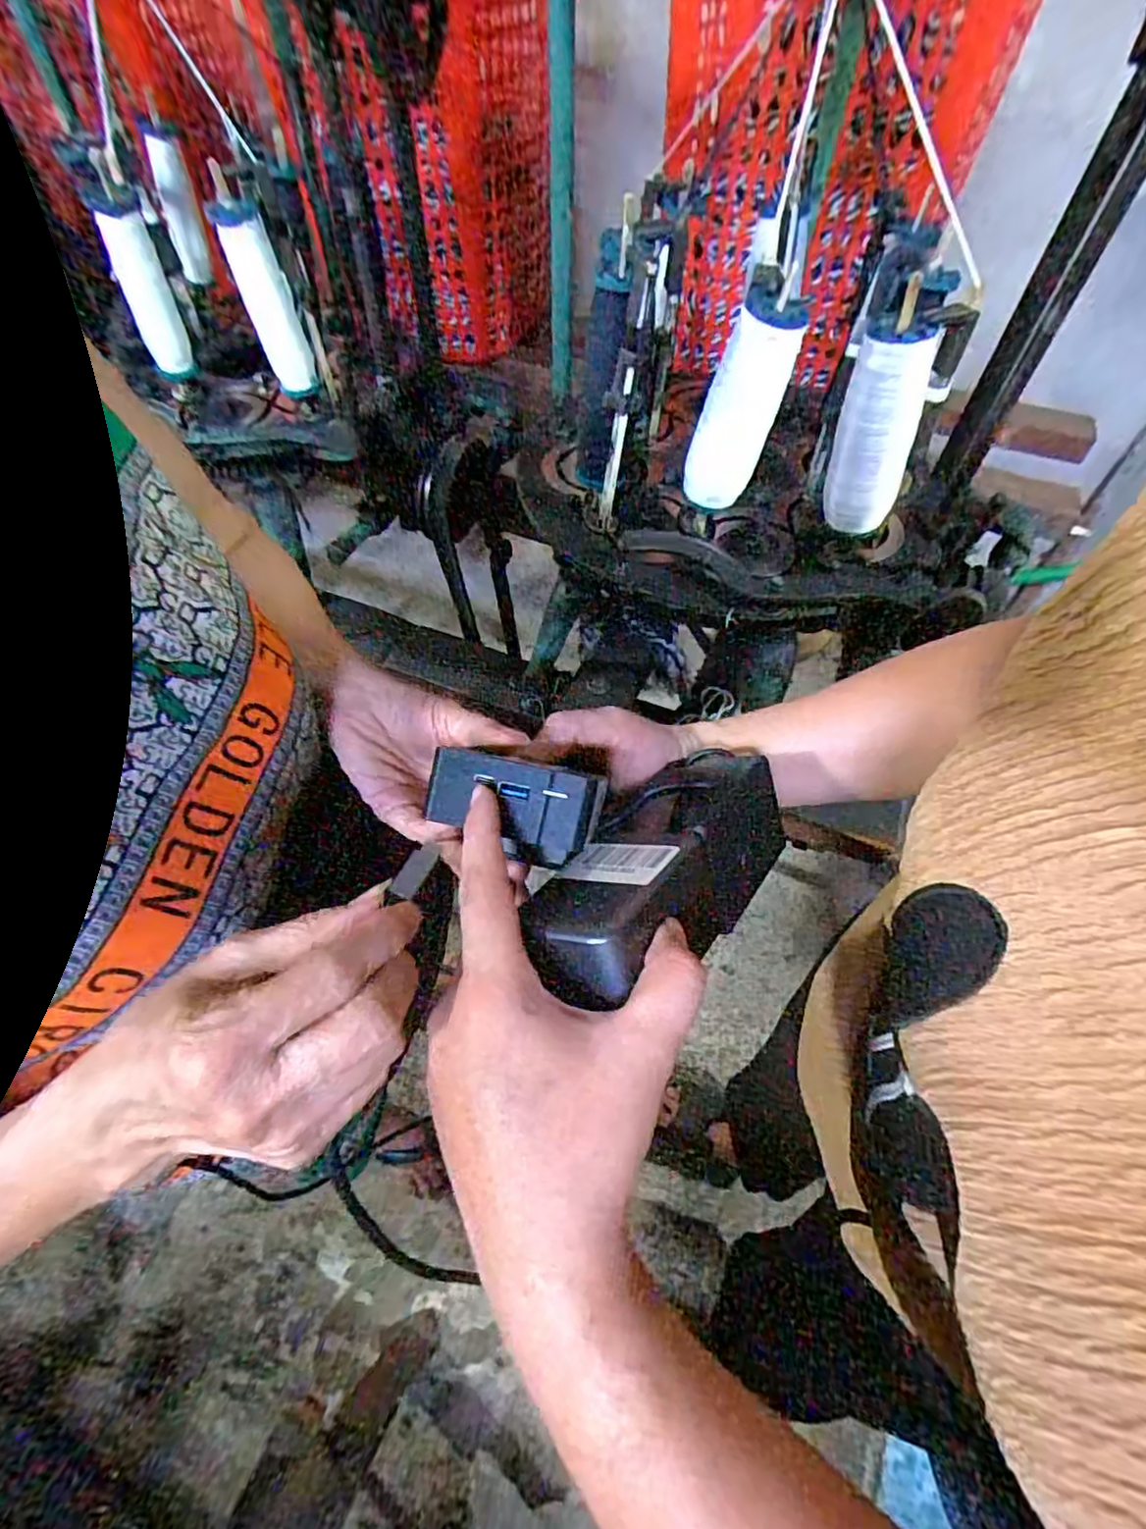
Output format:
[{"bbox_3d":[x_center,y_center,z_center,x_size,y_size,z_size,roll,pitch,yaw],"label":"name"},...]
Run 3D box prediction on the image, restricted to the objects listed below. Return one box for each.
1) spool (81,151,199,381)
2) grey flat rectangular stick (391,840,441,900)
[{"bbox_3d":[-0.396,-0.437,0.599,0.050,0.188,0.040,-24,60,-16],"label":"spool"},{"bbox_3d":[-0.062,0.041,0.251,0.009,0.004,0.026,18,42,11],"label":"grey flat rectangular stick"}]

